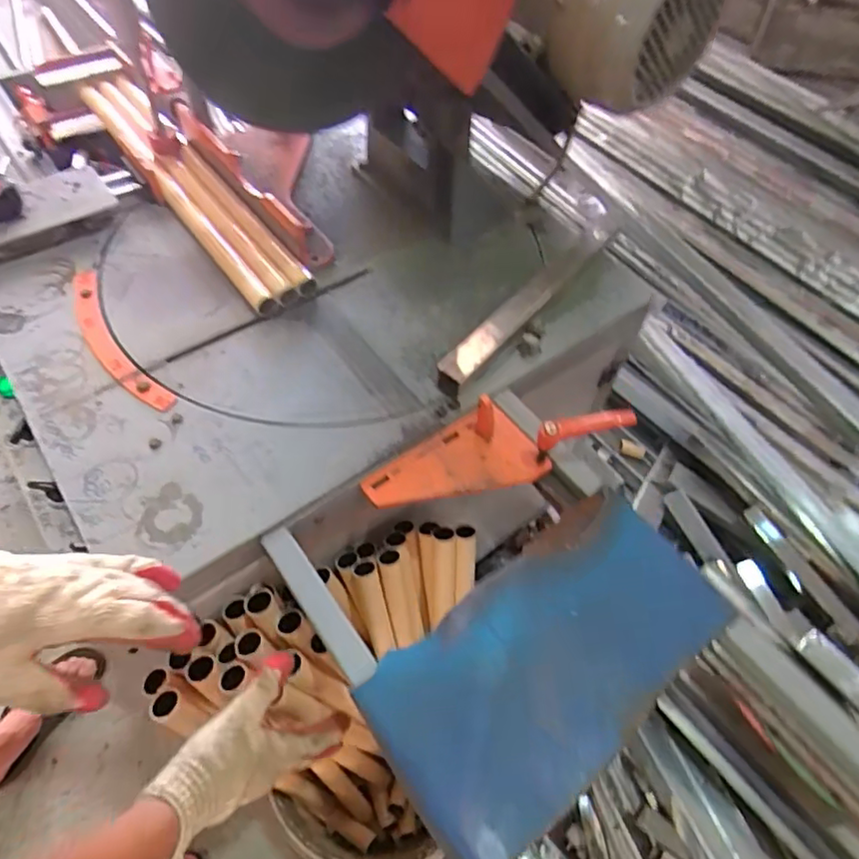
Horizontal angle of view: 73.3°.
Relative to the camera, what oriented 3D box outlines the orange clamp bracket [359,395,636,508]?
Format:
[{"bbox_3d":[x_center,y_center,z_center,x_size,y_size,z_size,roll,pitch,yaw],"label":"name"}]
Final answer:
[{"bbox_3d":[0.057,0.006,0.589,0.255,0.077,0.092,-11,56,-11],"label":"orange clamp bracket"}]

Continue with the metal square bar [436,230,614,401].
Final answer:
[{"bbox_3d":[0.123,-0.164,0.704,0.041,0.031,0.335,35,60,19],"label":"metal square bar"}]

